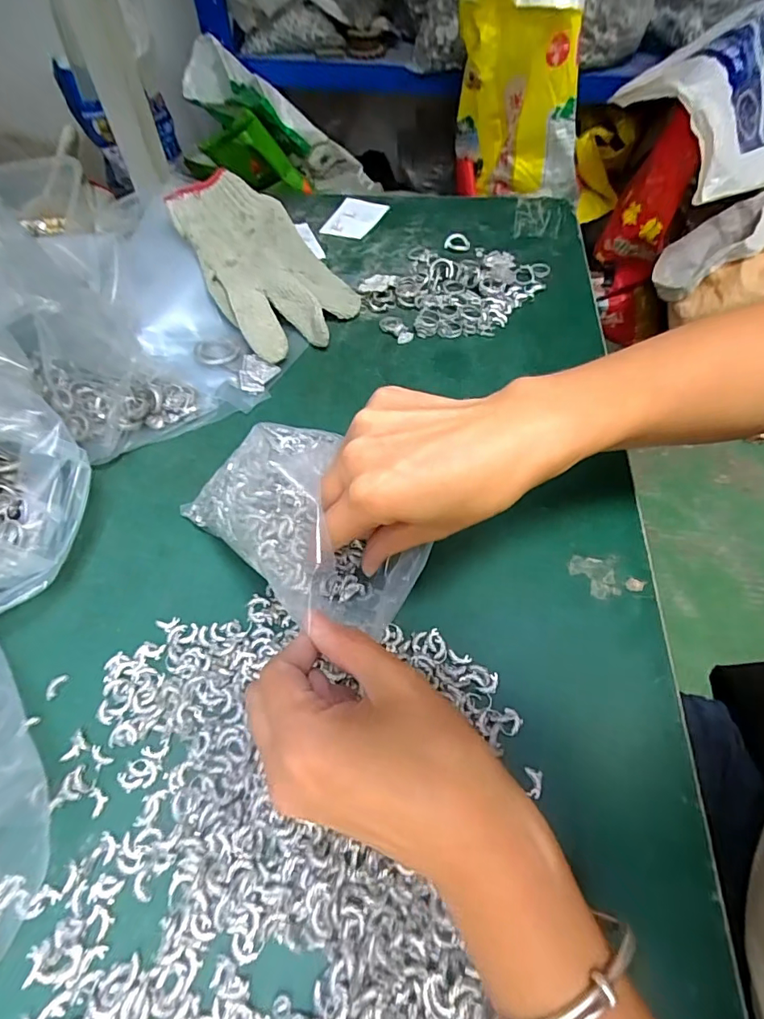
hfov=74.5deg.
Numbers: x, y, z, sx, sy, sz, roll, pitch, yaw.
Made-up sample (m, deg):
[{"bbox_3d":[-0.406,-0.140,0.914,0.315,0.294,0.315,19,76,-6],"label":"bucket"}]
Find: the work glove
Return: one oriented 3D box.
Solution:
[{"bbox_3d":[-0.106,-0.226,0.454,0.109,0.029,0.188,-32,82,-20],"label":"work glove"}]

